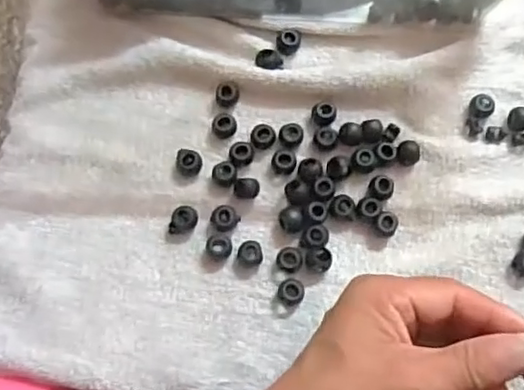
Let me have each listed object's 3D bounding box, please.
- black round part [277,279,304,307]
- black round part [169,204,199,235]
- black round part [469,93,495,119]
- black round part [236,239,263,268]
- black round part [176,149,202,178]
[{"bbox_3d":[0.017,0.057,0.367,0.015,0.008,0.016,1,75,-2],"label":"black round part"},{"bbox_3d":[-0.047,0.016,0.375,0.014,0.012,0.019,30,76,6],"label":"black round part"},{"bbox_3d":[0.142,-0.057,0.402,0.015,0.008,0.015,1,75,-2],"label":"black round part"},{"bbox_3d":[-0.007,0.035,0.371,0.015,0.010,0.015,1,75,-2],"label":"black round part"},{"bbox_3d":[-0.046,-0.020,0.386,0.017,0.009,0.016,1,75,-2],"label":"black round part"}]

